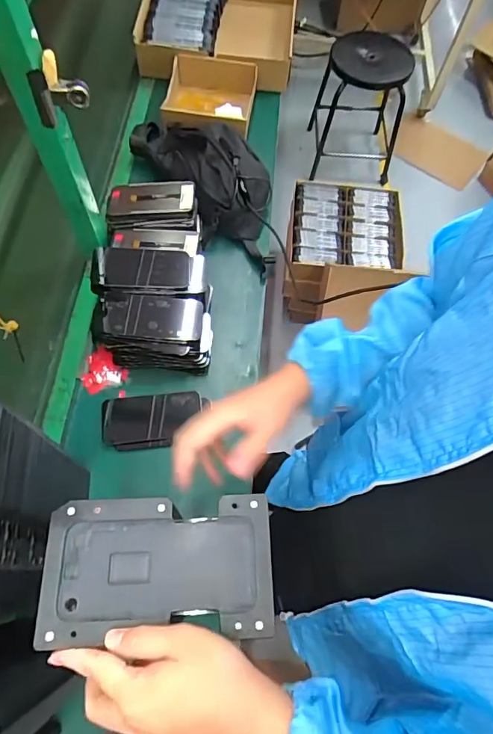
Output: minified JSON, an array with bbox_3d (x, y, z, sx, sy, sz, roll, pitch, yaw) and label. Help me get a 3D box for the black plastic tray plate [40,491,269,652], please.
[{"bbox_3d":[-0.073,0.167,0.377,0.188,0.011,0.108,-1,66,-4],"label":"black plastic tray plate"}]

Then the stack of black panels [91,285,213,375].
[{"bbox_3d":[-0.154,-0.068,0.749,0.190,0.084,0.126,4,66,-1],"label":"stack of black panels"}]

